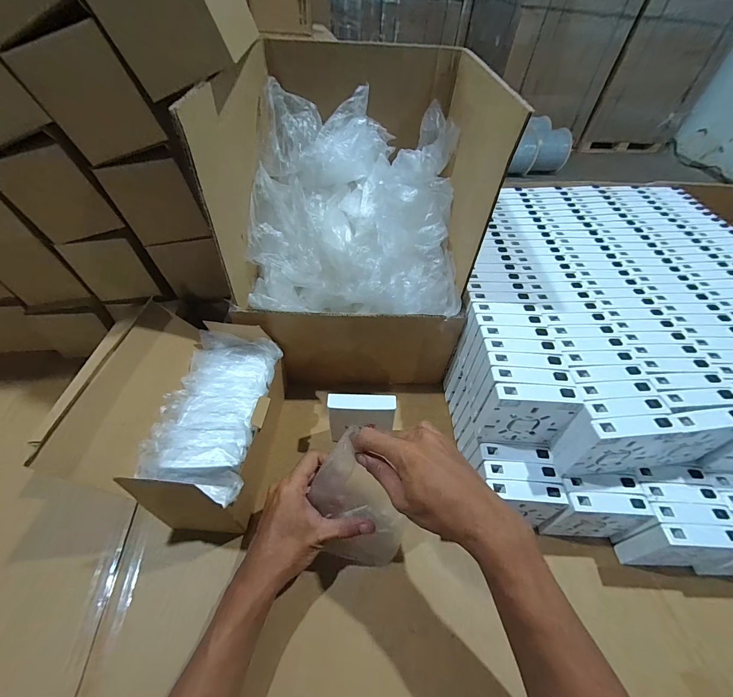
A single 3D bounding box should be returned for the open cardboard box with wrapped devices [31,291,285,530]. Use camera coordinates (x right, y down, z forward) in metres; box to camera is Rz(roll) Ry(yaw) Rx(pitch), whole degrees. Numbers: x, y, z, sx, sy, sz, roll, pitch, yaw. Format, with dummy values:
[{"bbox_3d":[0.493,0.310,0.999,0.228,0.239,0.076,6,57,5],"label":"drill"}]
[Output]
[{"bbox_3d":[-0.201,0.083,0.406,0.156,0.160,0.214,4,49,-1],"label":"open cardboard box with wrapped devices"}]

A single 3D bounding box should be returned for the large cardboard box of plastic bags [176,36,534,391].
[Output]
[{"bbox_3d":[-0.006,-0.185,0.498,0.300,0.340,0.323,5,49,0],"label":"large cardboard box of plastic bags"}]

